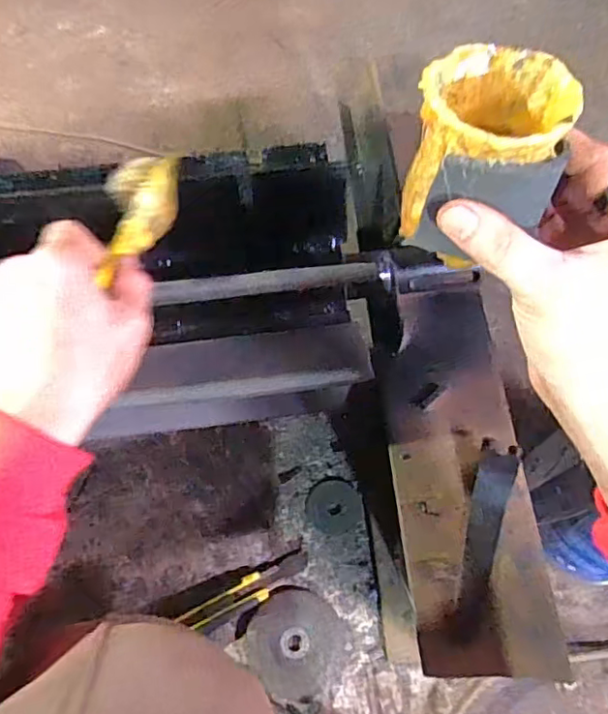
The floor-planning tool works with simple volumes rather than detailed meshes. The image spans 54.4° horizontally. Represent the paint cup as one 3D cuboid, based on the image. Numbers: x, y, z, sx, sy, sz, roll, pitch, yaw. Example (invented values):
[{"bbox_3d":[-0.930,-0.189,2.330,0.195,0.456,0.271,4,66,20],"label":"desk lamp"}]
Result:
[{"bbox_3d":[0.077,-0.084,0.249,0.061,0.055,0.072,9,68,2],"label":"paint cup"}]

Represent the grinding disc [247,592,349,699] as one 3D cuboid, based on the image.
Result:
[{"bbox_3d":[-0.007,0.284,0.591,0.091,0.011,0.095,1,71,-2],"label":"grinding disc"}]

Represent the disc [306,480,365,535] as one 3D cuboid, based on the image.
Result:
[{"bbox_3d":[0.034,0.164,0.648,0.060,0.004,0.057,-4,60,6],"label":"disc"}]

